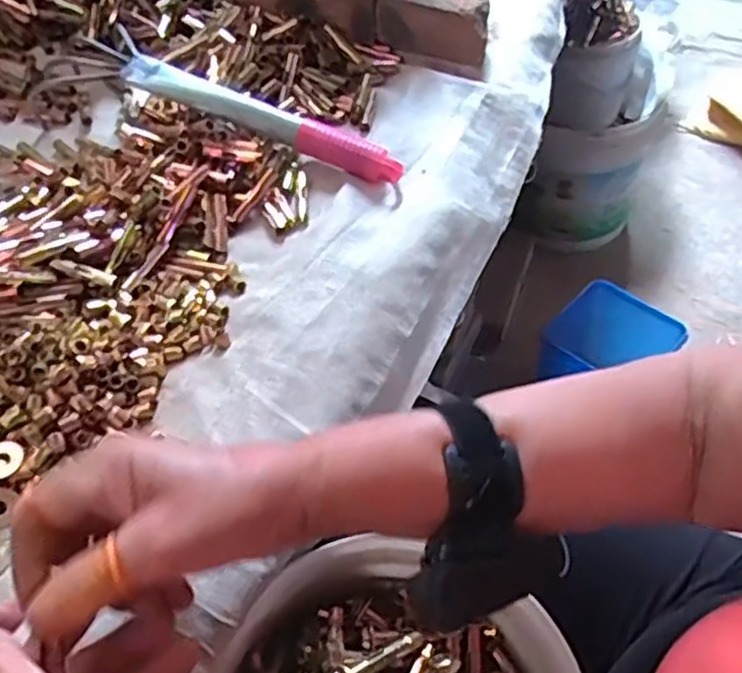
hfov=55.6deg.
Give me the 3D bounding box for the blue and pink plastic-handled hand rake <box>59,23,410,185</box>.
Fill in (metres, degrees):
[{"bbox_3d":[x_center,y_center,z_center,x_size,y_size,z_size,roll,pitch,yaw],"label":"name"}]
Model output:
[{"bbox_3d":[-0.111,-0.180,0.568,0.288,0.048,0.038,21,53,14],"label":"blue and pink plastic-handled hand rake"}]

